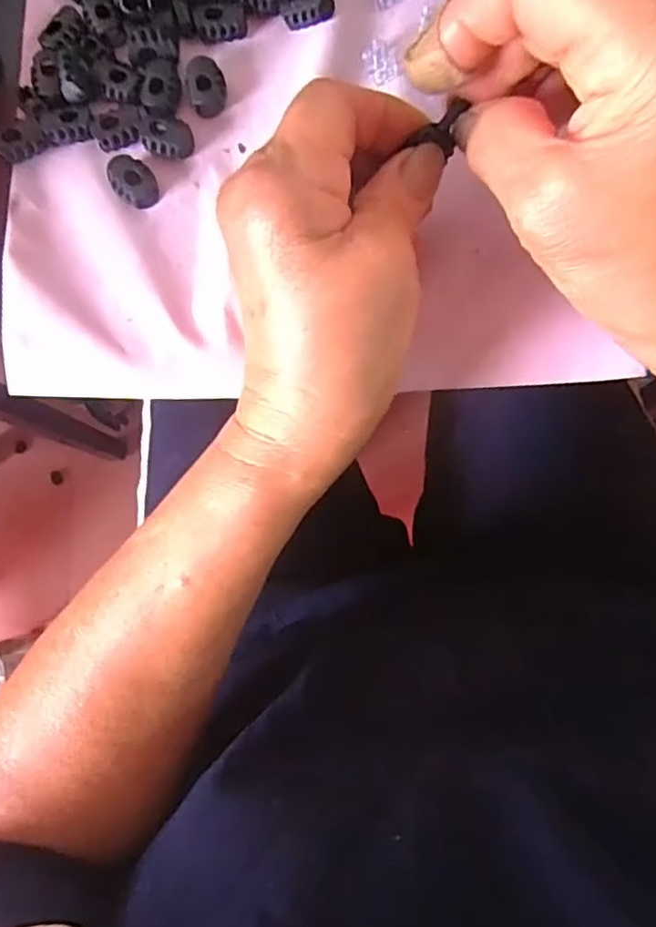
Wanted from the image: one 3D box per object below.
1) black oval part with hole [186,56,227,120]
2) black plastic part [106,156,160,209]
[{"bbox_3d":[-0.051,-0.160,0.262,0.015,0.007,0.023,-4,82,4],"label":"black oval part with hole"},{"bbox_3d":[-0.082,-0.118,0.259,0.016,0.008,0.022,-44,82,-2],"label":"black plastic part"}]

